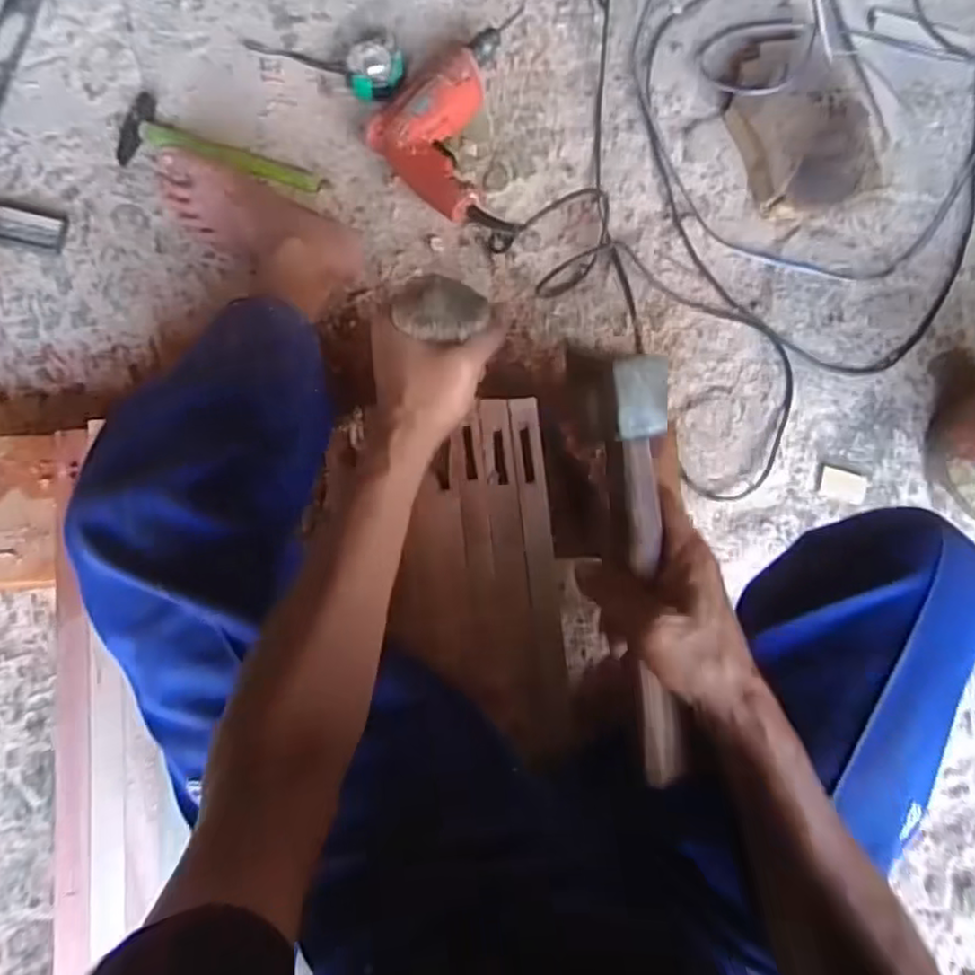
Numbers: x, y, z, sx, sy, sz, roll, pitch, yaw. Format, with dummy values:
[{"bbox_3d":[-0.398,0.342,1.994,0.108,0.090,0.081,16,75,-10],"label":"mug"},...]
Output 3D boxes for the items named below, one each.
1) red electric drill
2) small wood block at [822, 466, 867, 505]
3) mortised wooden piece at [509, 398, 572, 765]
[{"bbox_3d":[-0.050,-0.441,0.797,0.183,0.075,0.338,-1,82,-6],"label":"red electric drill"},{"bbox_3d":[0.434,-0.002,0.804,0.054,0.010,0.036,14,81,-3],"label":"small wood block"},{"bbox_3d":[0.051,0.075,0.620,0.033,0.029,0.327,-3,82,-6],"label":"mortised wooden piece"}]

